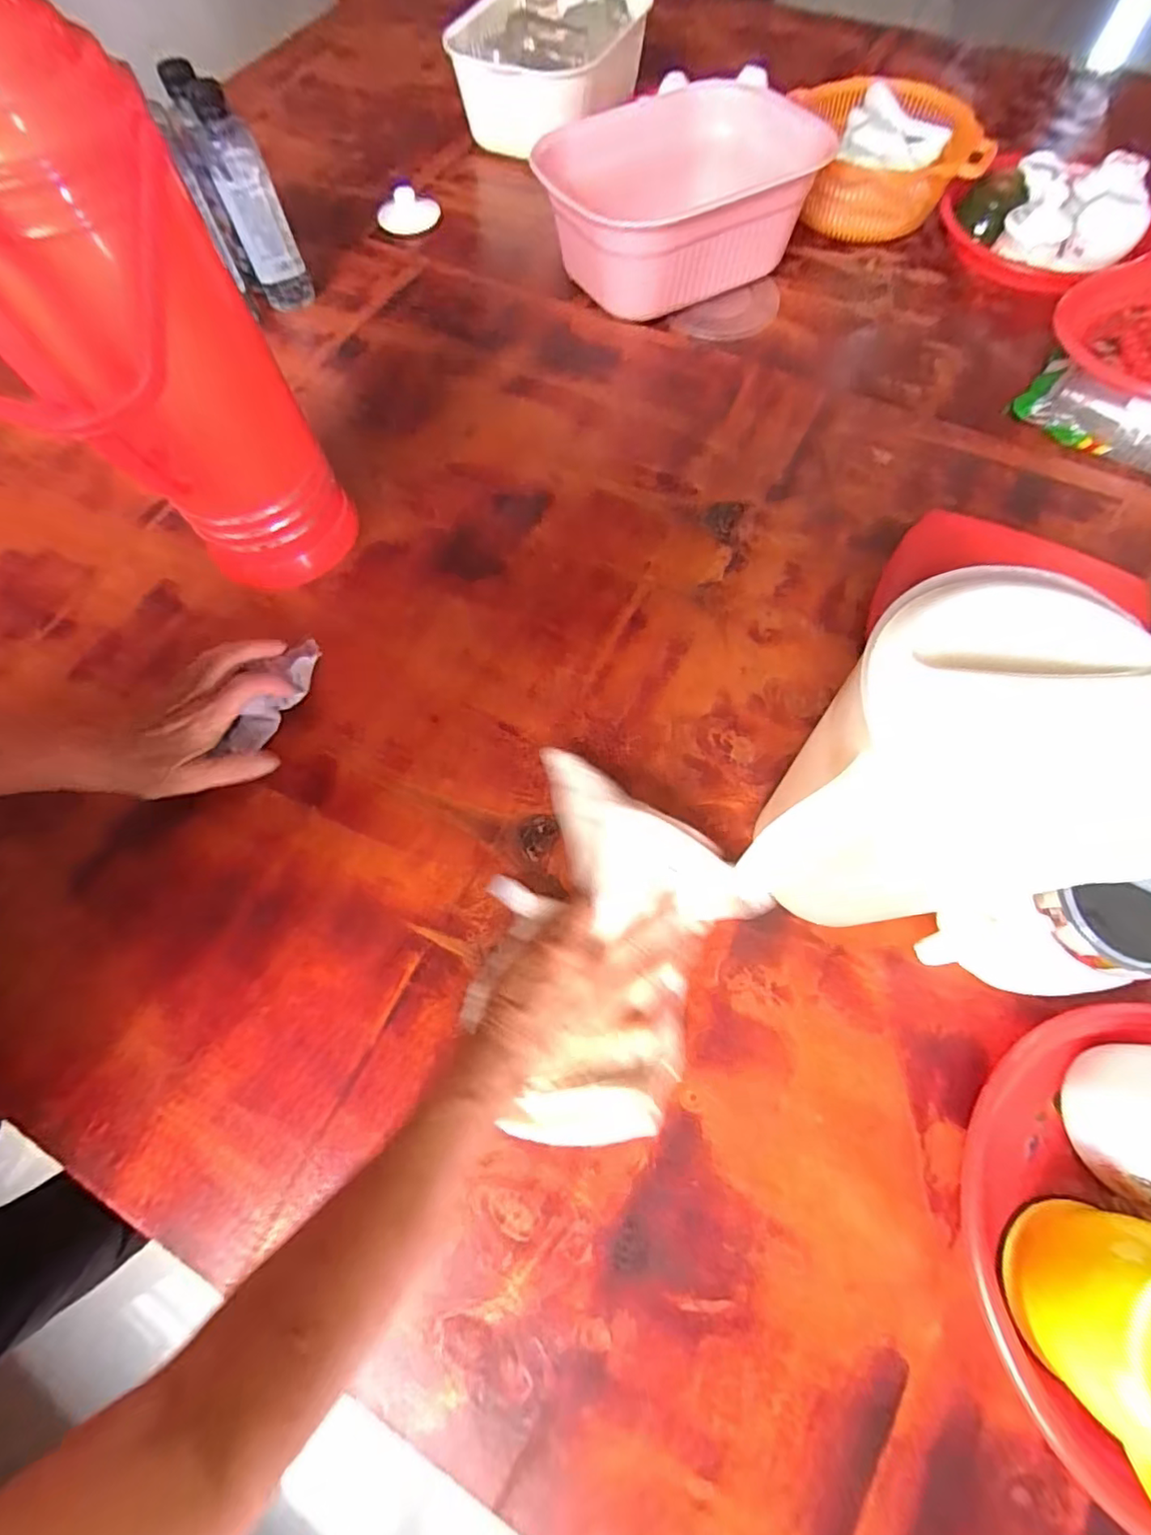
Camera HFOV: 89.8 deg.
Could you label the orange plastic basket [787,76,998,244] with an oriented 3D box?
[{"bbox_3d":[0.387,-0.789,0.750,0.220,0.079,0.212,1,67,1],"label":"orange plastic basket"}]

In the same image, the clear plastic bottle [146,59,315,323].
[{"bbox_3d":[-0.359,-0.605,0.618,0.078,0.174,0.062,-8,68,-3],"label":"clear plastic bottle"}]

